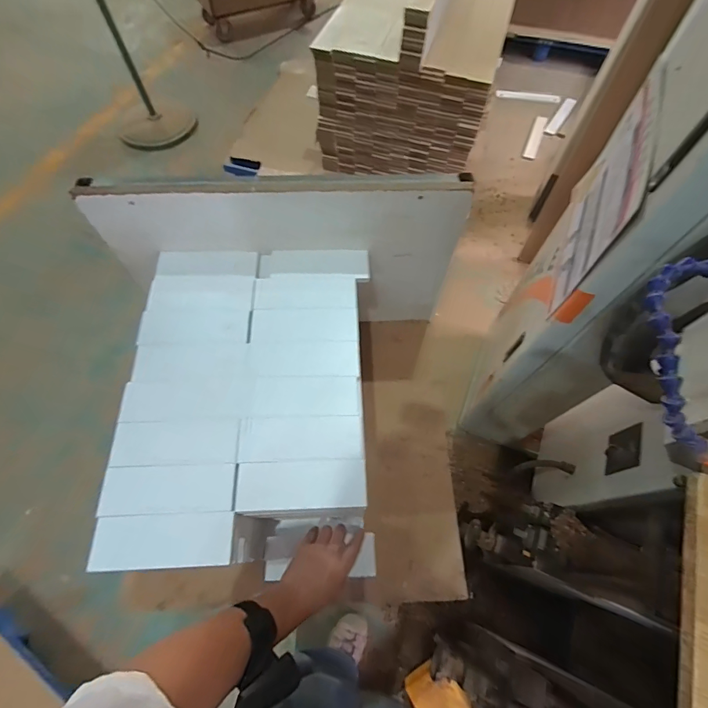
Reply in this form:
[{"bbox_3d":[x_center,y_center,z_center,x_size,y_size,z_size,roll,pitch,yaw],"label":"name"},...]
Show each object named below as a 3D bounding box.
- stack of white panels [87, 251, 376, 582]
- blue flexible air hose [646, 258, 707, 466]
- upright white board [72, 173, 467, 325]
[{"bbox_3d":[-0.155,0.081,0.650,0.339,0.211,0.480,-1,64,-1],"label":"stack of white panels"},{"bbox_3d":[0.281,0.006,0.317,0.078,0.024,0.173,3,89,1],"label":"blue flexible air hose"},{"bbox_3d":[-0.111,-0.176,0.704,0.594,0.303,0.038,-2,54,-3],"label":"upright white board"}]

